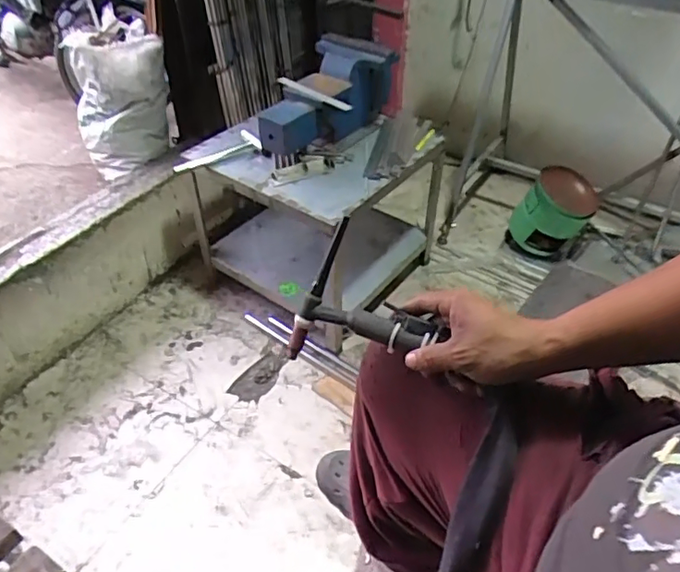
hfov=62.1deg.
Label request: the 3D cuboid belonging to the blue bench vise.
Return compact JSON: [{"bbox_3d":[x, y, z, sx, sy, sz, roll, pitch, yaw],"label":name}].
[{"bbox_3d":[-0.047,-0.586,1.728,0.388,0.274,0.226,-3,43,-3],"label":"blue bench vise"}]

